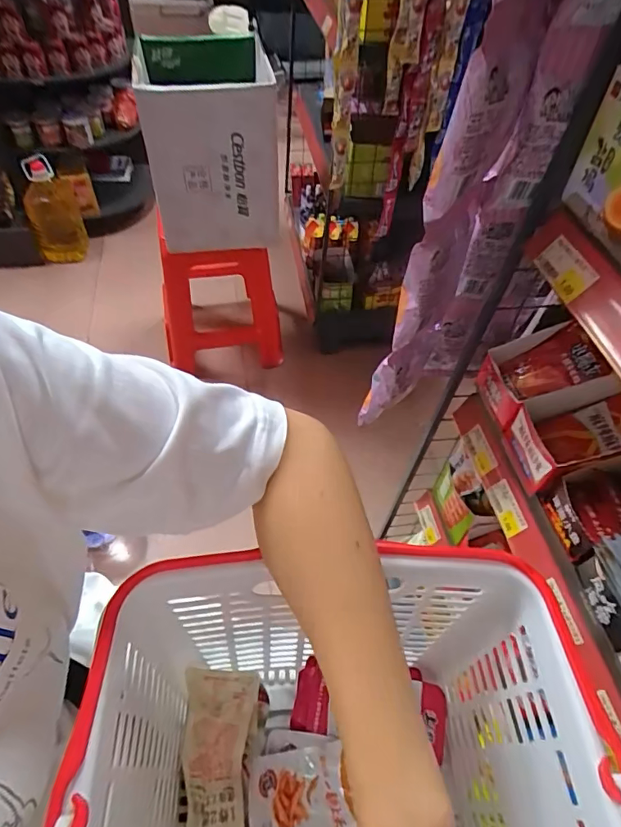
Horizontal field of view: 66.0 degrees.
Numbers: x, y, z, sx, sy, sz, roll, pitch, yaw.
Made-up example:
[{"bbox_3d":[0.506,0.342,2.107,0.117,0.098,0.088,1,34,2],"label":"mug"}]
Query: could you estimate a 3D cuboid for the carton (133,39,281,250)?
[{"bbox_3d":[-0.213,-0.580,1.041,0.250,0.331,0.301,-5,53,-8],"label":"carton"}]

